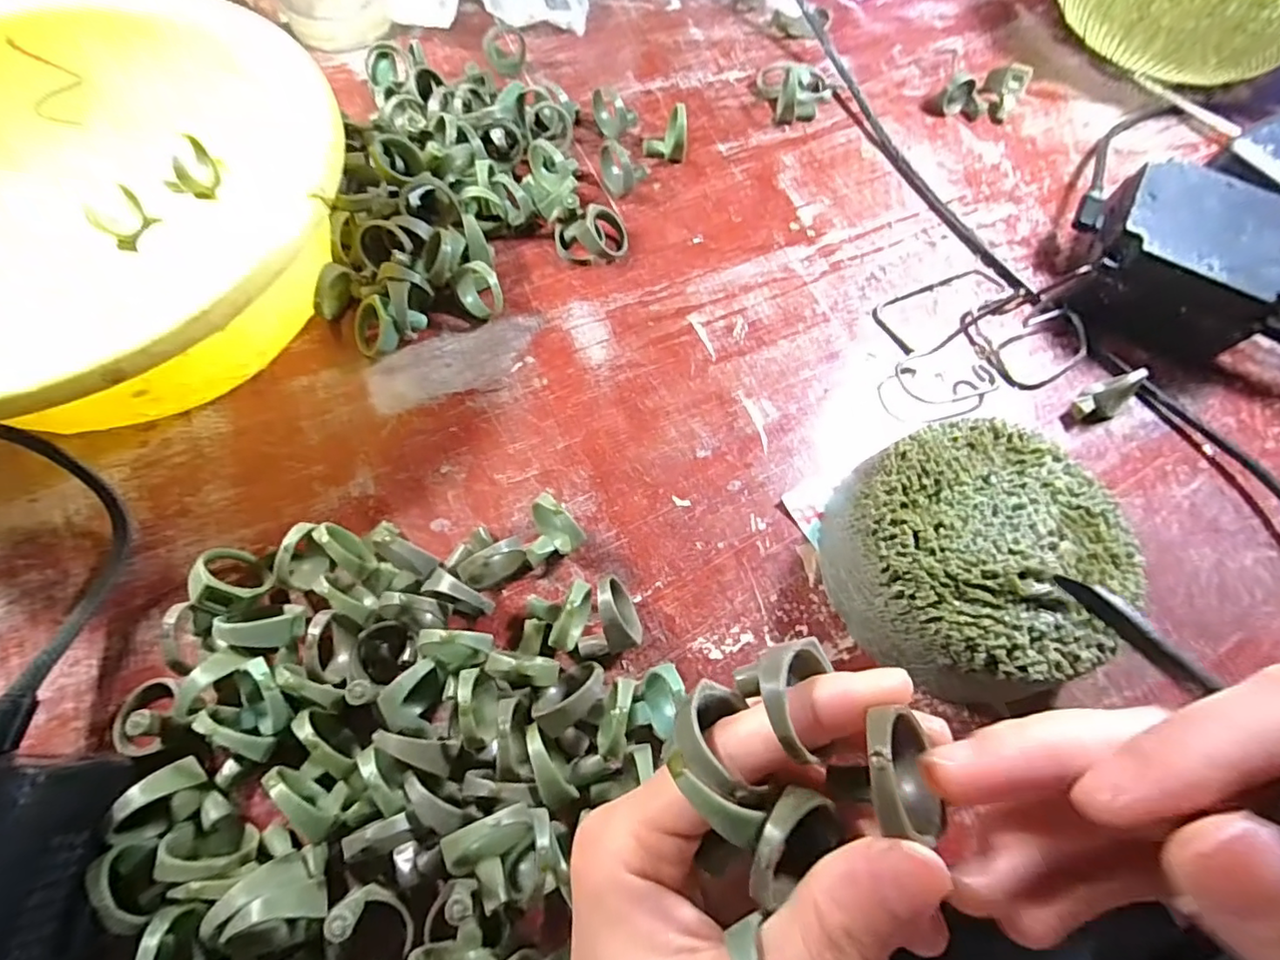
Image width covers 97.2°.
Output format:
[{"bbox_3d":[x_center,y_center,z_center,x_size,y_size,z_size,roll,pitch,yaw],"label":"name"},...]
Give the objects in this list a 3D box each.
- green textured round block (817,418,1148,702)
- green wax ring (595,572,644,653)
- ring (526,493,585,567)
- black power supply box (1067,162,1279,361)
[{"bbox_3d":[0.131,0.030,0.227,0.100,0.047,0.096,1,67,-2],"label":"green textured round block"},{"bbox_3d":[-0.008,0.052,0.221,0.015,0.029,0.030,-13,69,-8],"label":"green wax ring"},{"bbox_3d":[-0.037,0.021,0.234,0.024,0.027,0.021,-20,70,-10],"label":"ring"},{"bbox_3d":[0.271,-0.111,0.287,0.078,0.049,0.085,28,69,9],"label":"black power supply box"}]

